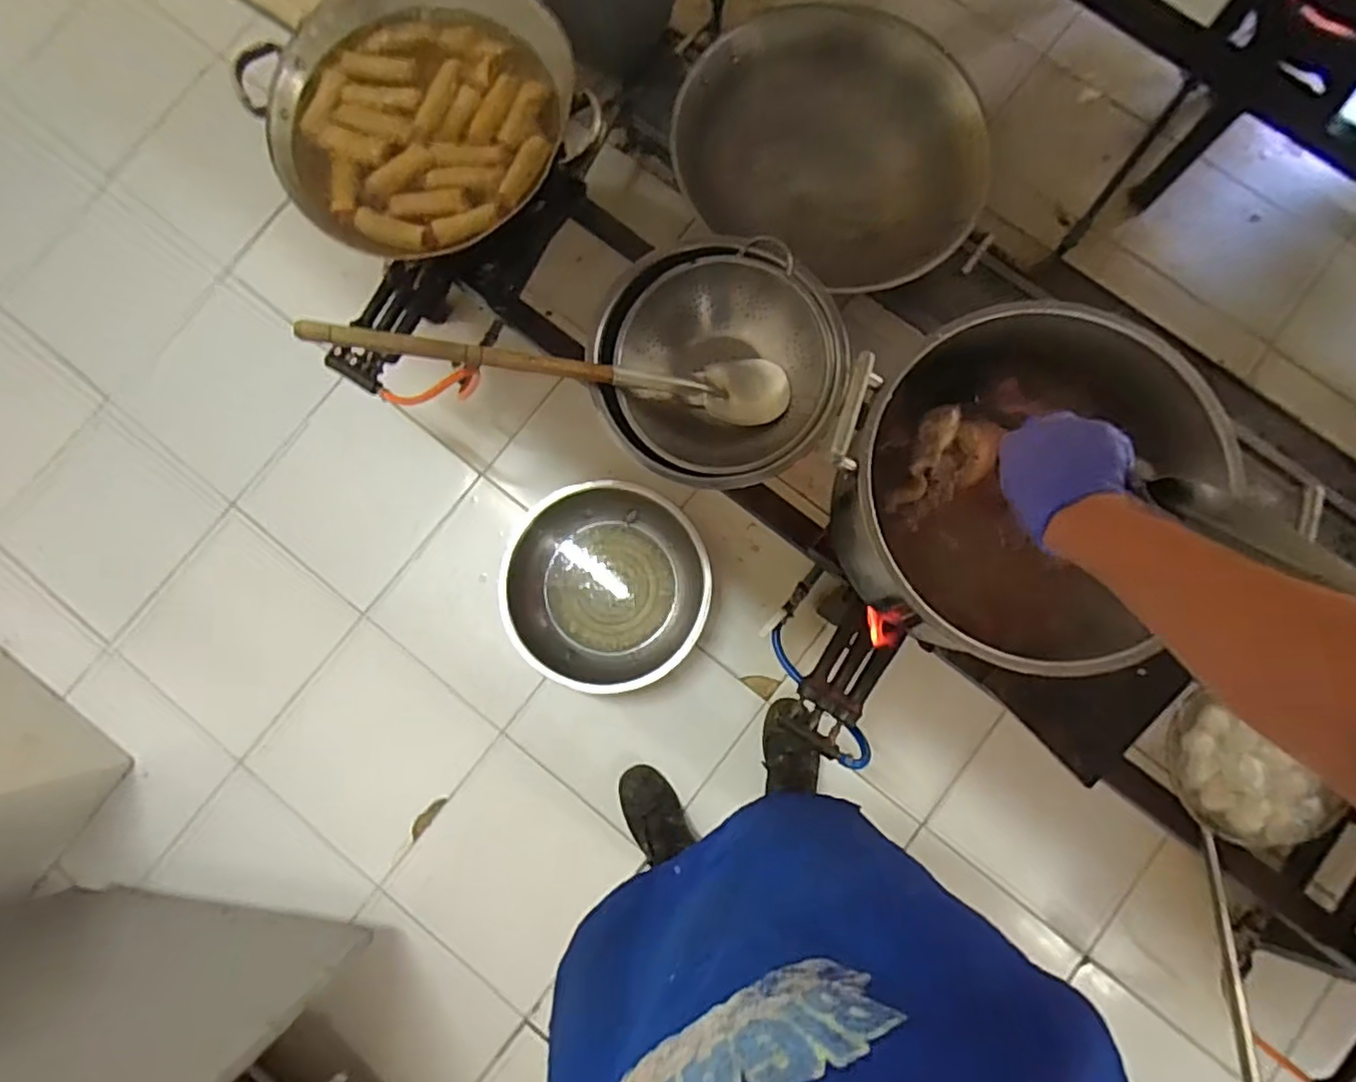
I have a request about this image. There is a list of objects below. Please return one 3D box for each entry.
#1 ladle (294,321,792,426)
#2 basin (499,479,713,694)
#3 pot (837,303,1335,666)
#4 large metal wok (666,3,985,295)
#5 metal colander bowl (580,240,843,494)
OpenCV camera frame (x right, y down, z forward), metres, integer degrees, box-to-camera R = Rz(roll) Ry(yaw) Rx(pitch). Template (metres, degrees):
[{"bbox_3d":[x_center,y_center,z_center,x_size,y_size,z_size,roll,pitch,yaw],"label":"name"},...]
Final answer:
[{"bbox_3d":[-0.169,-0.268,1.041,0.729,0.084,0.114,4,87,-19],"label":"ladle"},{"bbox_3d":[-0.142,0.089,1.395,0.406,0.121,0.420,0,83,1],"label":"basin"},{"bbox_3d":[0.411,-0.057,0.822,0.397,0.265,0.411,0,83,1],"label":"pot"},{"bbox_3d":[0.294,-0.751,1.369,0.618,0.160,0.538,20,126,1],"label":"large metal wok"},{"bbox_3d":[0.068,-0.293,1.092,0.395,0.108,0.389,0,83,1],"label":"metal colander bowl"}]

